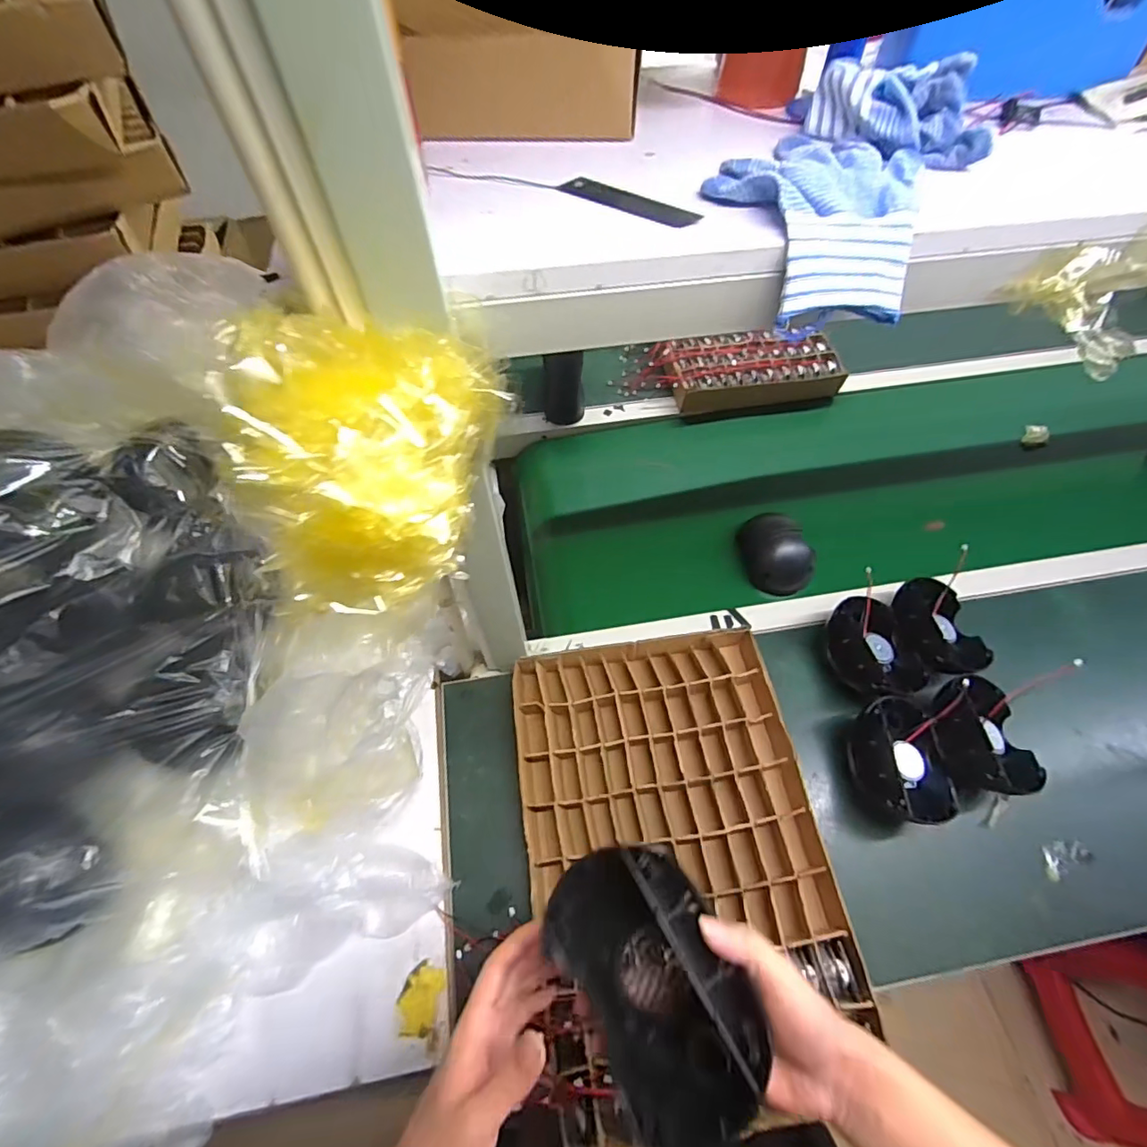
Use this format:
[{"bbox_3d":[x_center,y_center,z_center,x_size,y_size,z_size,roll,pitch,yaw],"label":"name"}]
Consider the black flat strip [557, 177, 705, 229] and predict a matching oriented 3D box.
[{"bbox_3d":[0.038,-0.241,0.342,0.096,0.005,0.023,33,65,18],"label":"black flat strip"}]

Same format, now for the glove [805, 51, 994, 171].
[{"bbox_3d":[0.234,-0.331,0.372,0.128,0.042,0.074,27,63,15],"label":"glove"}]

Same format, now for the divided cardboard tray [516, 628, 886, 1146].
[{"bbox_3d":[0.108,0.293,0.578,0.309,0.056,0.449,-6,59,-3],"label":"divided cardboard tray"}]

